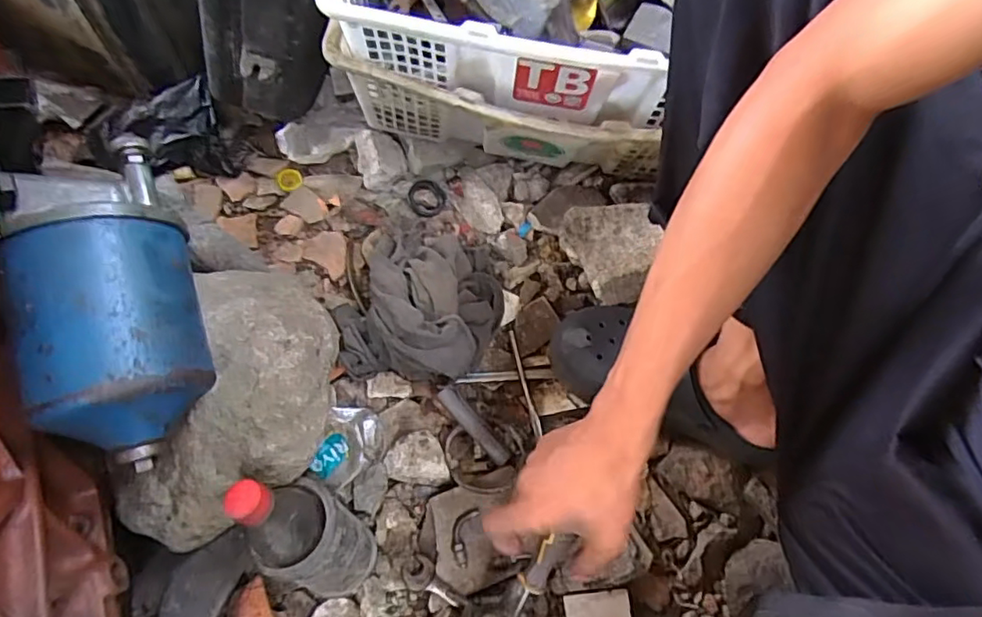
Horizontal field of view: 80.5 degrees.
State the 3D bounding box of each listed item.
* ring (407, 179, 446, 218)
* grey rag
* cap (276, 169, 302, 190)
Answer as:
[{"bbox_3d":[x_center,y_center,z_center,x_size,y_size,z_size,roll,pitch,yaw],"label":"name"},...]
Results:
[{"bbox_3d":[-0.086,-0.148,0.785,0.052,0.012,0.052,2,76,-8],"label":"ring"},{"bbox_3d":[-0.086,-0.017,0.675,0.193,0.078,0.193,3,62,1],"label":"grey rag"},{"bbox_3d":[-0.278,-0.178,0.801,0.033,0.007,0.033,0,90,-10],"label":"cap"}]

